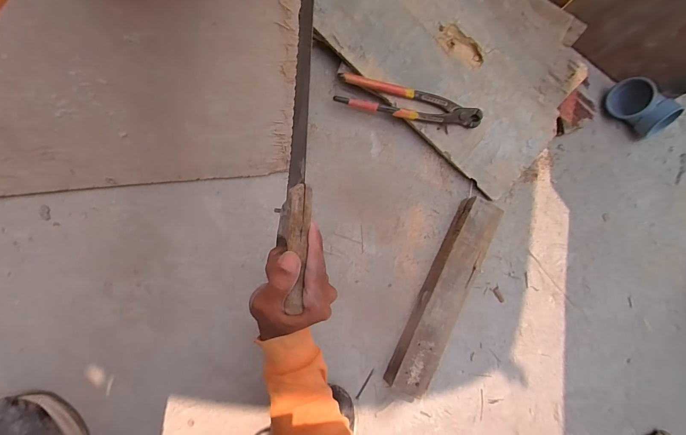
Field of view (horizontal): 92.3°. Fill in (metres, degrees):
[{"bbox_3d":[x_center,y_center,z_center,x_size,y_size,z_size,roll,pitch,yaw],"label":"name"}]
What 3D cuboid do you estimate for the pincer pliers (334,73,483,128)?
[{"bbox_3d":[0.097,-0.169,0.486,0.212,0.030,0.043,10,86,-8],"label":"pincer pliers"}]

